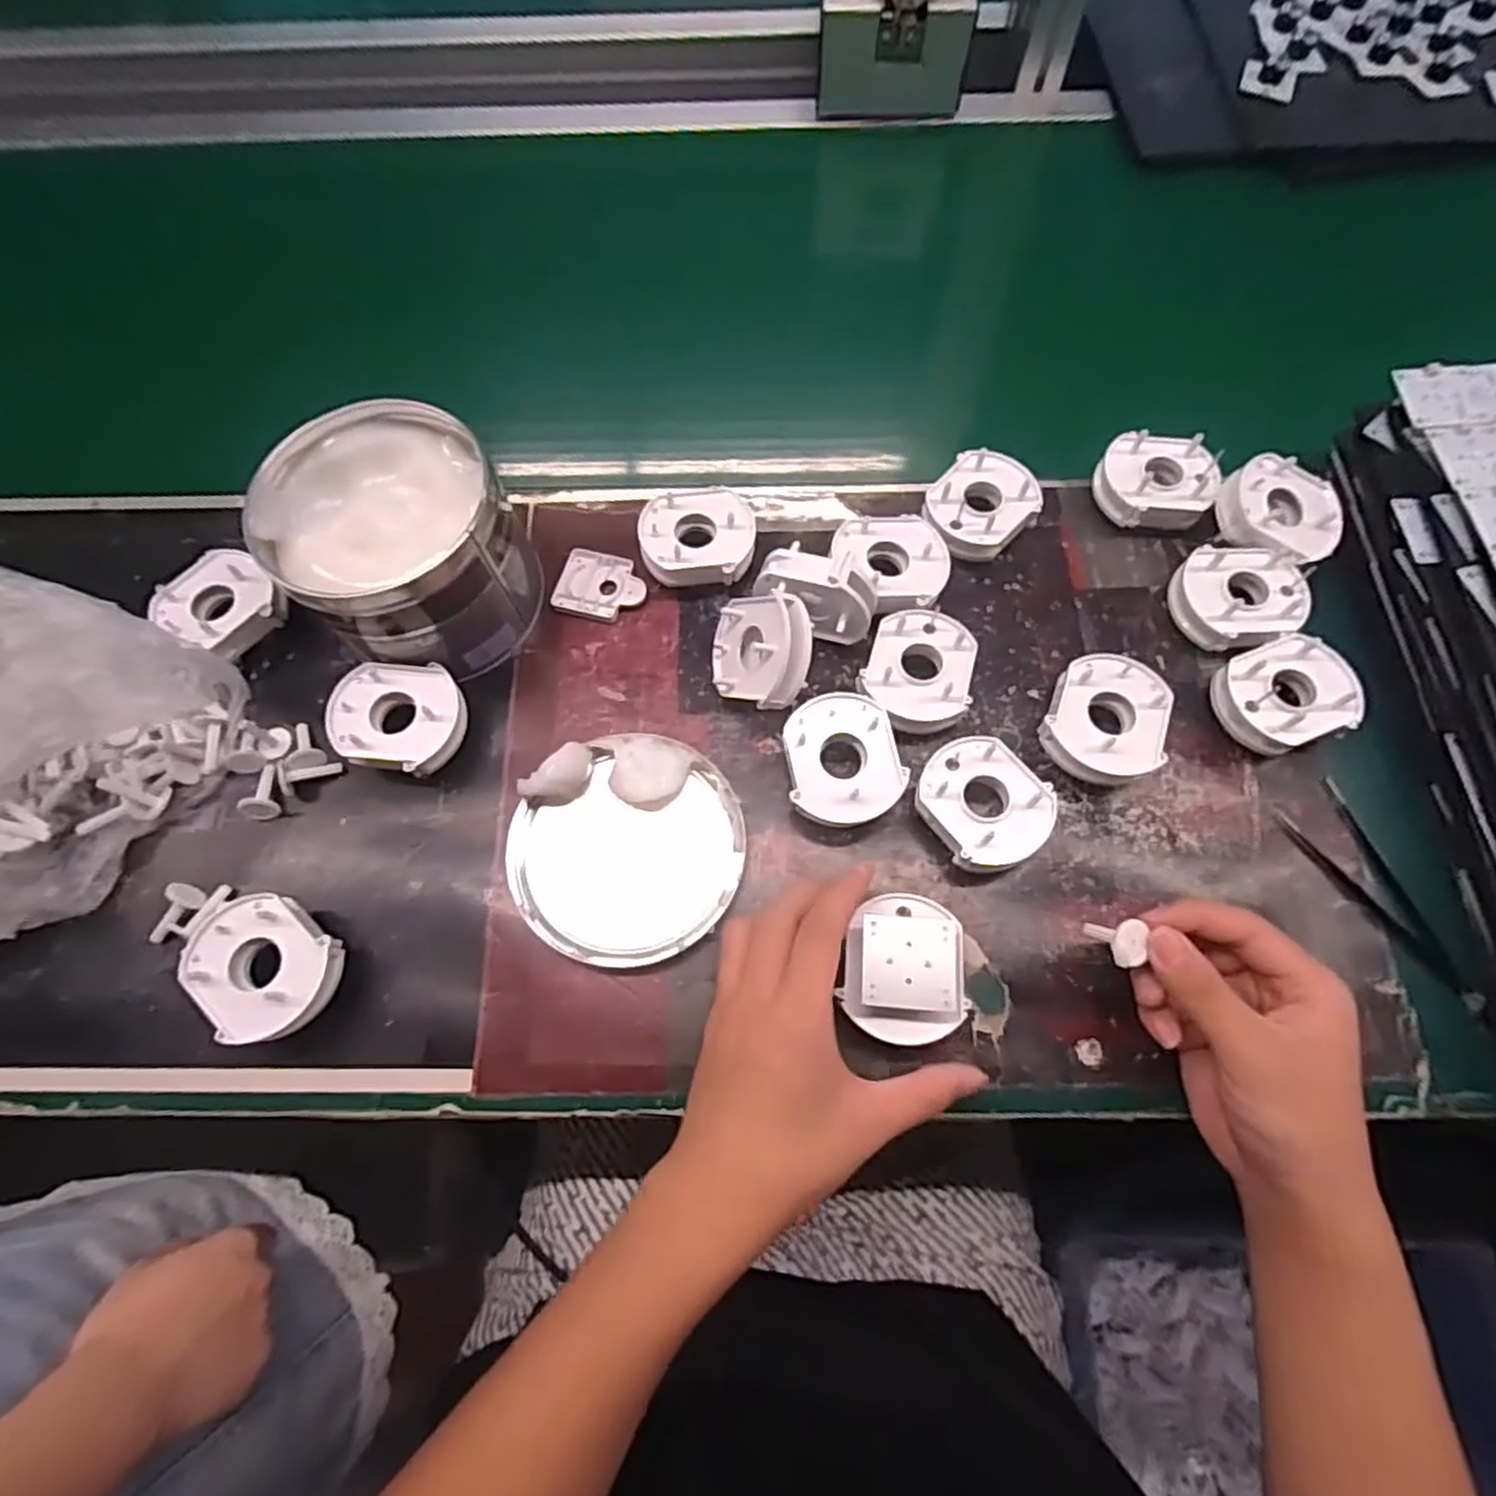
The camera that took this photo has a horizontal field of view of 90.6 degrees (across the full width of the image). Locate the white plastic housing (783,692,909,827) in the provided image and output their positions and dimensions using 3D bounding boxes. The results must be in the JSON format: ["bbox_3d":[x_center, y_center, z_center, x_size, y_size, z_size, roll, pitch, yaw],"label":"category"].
[{"bbox_3d":[0.053,0.010,0.415,0.061,0.037,0.071,-5,70,-1],"label":"white plastic housing"}]

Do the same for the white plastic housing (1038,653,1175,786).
[{"bbox_3d":[0.201,-0.013,0.419,0.067,0.037,0.071,21,71,8],"label":"white plastic housing"}]

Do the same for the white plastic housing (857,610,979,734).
[{"bbox_3d":[0.099,-0.041,0.434,0.061,0.035,0.073,21,71,8],"label":"white plastic housing"}]

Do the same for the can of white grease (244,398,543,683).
[{"bbox_3d":[-0.197,-0.115,0.435,0.122,0.094,0.129,0,70,1],"label":"can of white grease"}]

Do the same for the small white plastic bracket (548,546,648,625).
[{"bbox_3d":[-0.094,-0.104,0.478,0.057,0.008,0.045,14,70,6],"label":"small white plastic bracket"}]

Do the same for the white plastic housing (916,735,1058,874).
[{"bbox_3d":[0.128,0.032,0.407,0.061,0.031,0.070,-29,72,-9],"label":"white plastic housing"}]

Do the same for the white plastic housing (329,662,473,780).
[{"bbox_3d":[-0.201,-0.016,0.431,0.071,0.036,0.061,10,70,5],"label":"white plastic housing"}]

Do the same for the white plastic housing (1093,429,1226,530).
[{"bbox_3d":[0.261,-0.170,0.479,0.070,0.035,0.060,0,70,1],"label":"white plastic housing"}]

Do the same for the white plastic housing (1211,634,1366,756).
[{"bbox_3d":[0.306,-0.029,0.423,0.072,0.035,0.061,-16,70,-5],"label":"white plastic housing"}]

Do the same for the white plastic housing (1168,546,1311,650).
[{"bbox_3d":[0.294,-0.087,0.446,0.069,0.035,0.060,3,70,2],"label":"white plastic housing"}]

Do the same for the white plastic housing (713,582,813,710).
[{"bbox_3d":[0.008,-0.057,0.425,0.024,0.073,0.062,3,97,-40],"label":"white plastic housing"}]

